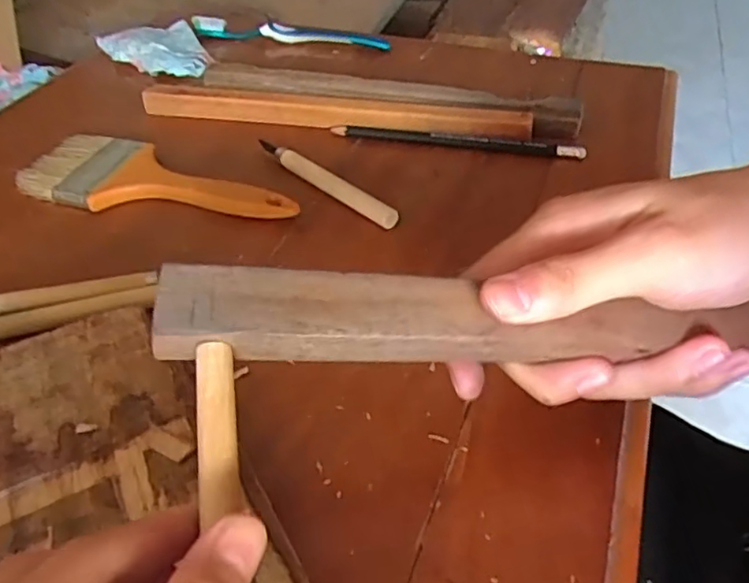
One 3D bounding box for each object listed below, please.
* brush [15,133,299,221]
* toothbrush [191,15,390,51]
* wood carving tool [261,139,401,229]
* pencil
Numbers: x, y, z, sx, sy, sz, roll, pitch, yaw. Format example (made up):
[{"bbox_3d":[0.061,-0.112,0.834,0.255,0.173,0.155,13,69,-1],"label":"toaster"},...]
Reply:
[{"bbox_3d":[-0.142,-0.070,0.412,0.195,0.017,0.065,14,46,17],"label":"brush"},{"bbox_3d":[-0.082,-0.246,0.595,0.201,0.019,0.017,12,46,14],"label":"toothbrush"},{"bbox_3d":[-0.033,-0.073,0.410,0.009,0.011,0.129,-34,52,-29],"label":"wood carving tool"},{"bbox_3d":[0.055,-0.107,0.441,0.175,0.010,0.011,9,45,12],"label":"pencil"}]

